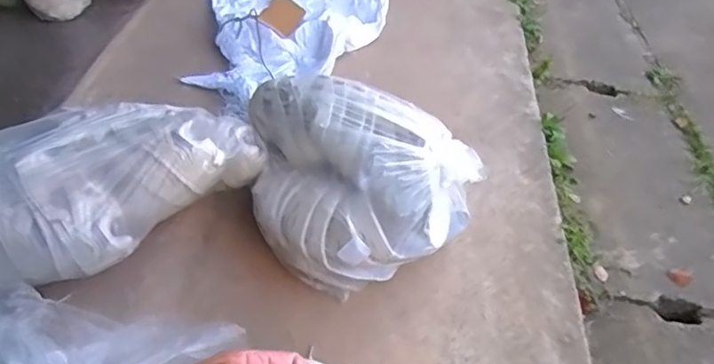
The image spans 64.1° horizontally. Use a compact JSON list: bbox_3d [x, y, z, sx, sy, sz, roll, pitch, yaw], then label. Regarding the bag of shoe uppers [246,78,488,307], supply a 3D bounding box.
[{"bbox_3d":[-0.033,-0.010,0.964,0.402,0.208,0.275,29,48,20],"label":"bag of shoe uppers"}]

